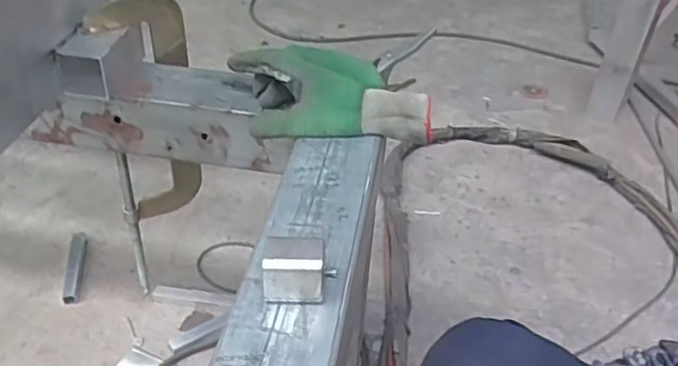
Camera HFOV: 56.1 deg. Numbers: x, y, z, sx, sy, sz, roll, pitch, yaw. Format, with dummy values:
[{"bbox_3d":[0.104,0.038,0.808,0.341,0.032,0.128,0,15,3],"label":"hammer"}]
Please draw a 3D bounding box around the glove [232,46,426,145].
[{"bbox_3d":[-0.011,-0.093,0.641,0.199,0.071,0.091,2,38,-1],"label":"glove"}]

